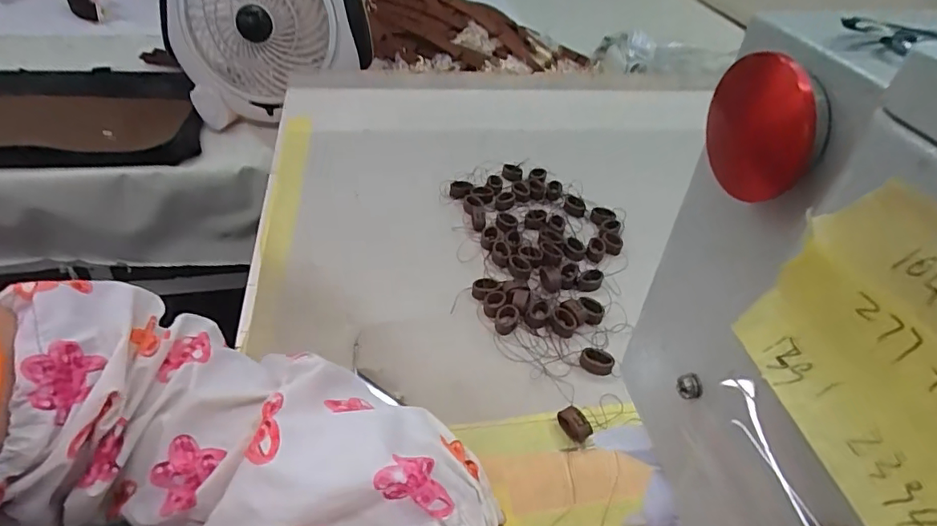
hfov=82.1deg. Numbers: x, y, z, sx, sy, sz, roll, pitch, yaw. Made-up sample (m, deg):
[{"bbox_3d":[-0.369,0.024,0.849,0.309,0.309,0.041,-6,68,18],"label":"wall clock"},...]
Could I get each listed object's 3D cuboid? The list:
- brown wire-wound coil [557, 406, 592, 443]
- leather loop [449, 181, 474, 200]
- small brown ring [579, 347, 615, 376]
[{"bbox_3d":[0.062,0.093,0.311,0.013,0.010,0.020,-24,47,-25],"label":"brown wire-wound coil"},{"bbox_3d":[-0.006,-0.066,0.486,0.021,0.009,0.018,-2,42,-3],"label":"leather loop"},{"bbox_3d":[0.083,0.063,0.347,0.021,0.009,0.013,8,42,8],"label":"small brown ring"}]

